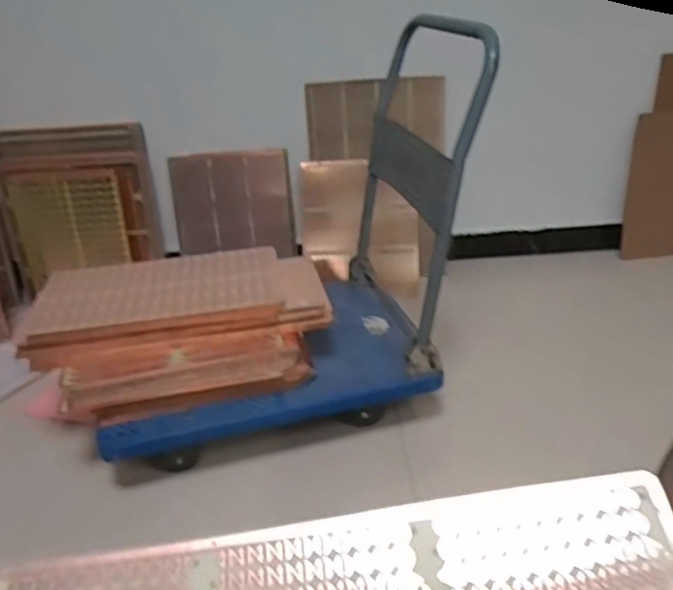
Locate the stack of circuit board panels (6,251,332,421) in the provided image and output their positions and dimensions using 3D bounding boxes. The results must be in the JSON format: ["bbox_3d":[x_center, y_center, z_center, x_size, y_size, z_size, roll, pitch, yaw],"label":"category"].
[{"bbox_3d":[-0.310,0.077,1.239,0.579,0.192,0.319,-10,30,-10],"label":"stack of circuit board panels"}]

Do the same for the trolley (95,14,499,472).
[{"bbox_3d":[-0.136,-0.102,1.227,0.767,0.702,0.435,-11,31,-13],"label":"trolley"}]

